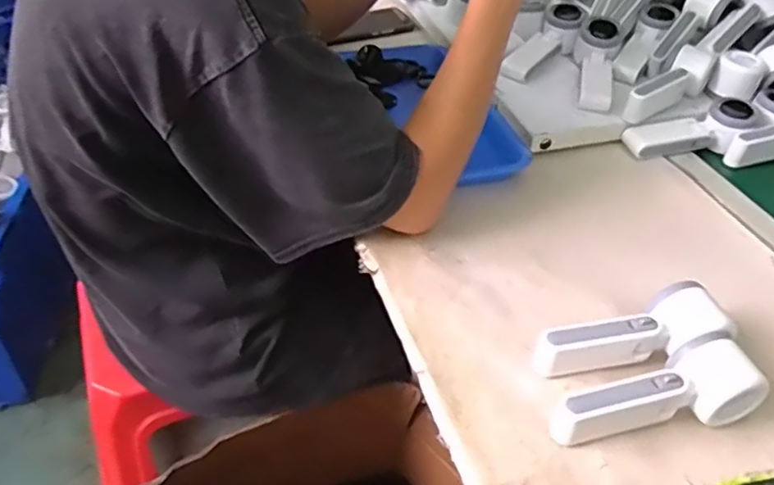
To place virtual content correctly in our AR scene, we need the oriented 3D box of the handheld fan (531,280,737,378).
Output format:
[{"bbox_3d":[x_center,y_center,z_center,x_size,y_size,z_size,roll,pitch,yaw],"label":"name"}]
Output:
[{"bbox_3d":[0.203,0.084,0.517,0.163,0.059,0.055,-8,43,-14],"label":"handheld fan"}]

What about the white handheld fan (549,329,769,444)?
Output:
[{"bbox_3d":[0.204,0.121,0.476,0.169,0.057,0.060,-13,44,-19],"label":"white handheld fan"}]

